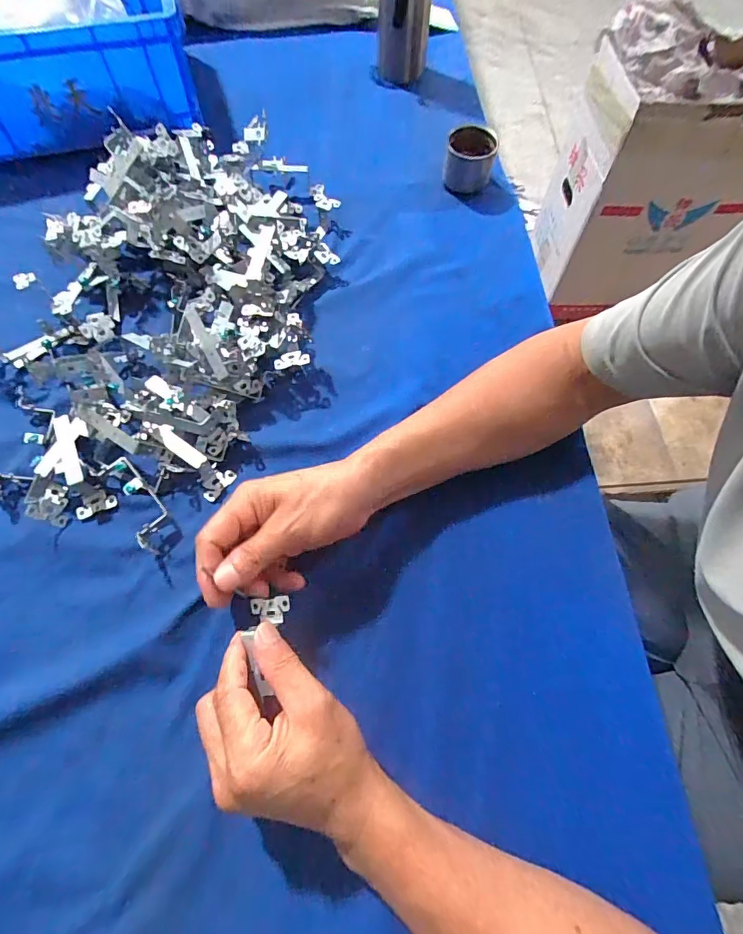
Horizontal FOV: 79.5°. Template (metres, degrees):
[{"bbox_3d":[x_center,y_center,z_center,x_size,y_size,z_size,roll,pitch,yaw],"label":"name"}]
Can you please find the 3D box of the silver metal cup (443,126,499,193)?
[{"bbox_3d":[0.126,-0.395,0.580,0.060,0.056,0.061,1,65,-2],"label":"silver metal cup"}]

